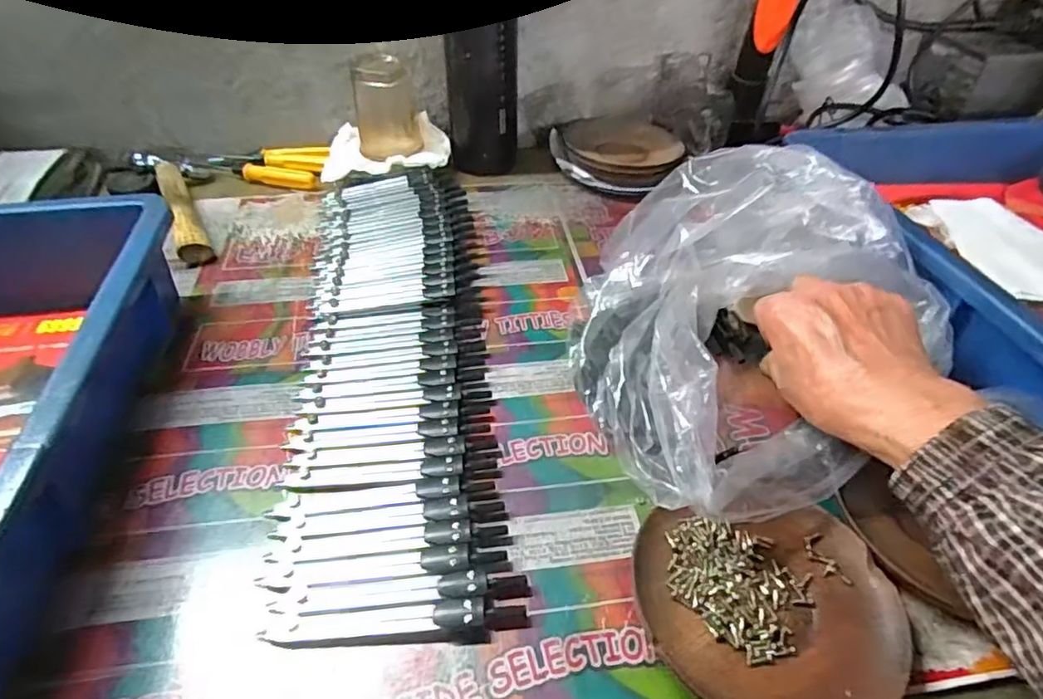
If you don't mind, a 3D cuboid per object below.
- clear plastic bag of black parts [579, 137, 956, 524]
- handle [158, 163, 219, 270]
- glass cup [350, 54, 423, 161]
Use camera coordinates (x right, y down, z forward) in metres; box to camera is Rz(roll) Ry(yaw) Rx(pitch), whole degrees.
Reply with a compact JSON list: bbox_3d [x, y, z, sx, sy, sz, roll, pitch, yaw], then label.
[{"bbox_3d":[0.115,-0.027,0.351,0.204,0.115,0.203,-30,52,-28],"label":"clear plastic bag of black parts"},{"bbox_3d":[-0.280,-0.116,0.496,0.023,0.027,0.131,-20,48,-21],"label":"handle"},{"bbox_3d":[-0.124,-0.223,0.548,0.057,0.076,0.059,-8,44,-9],"label":"glass cup"}]

